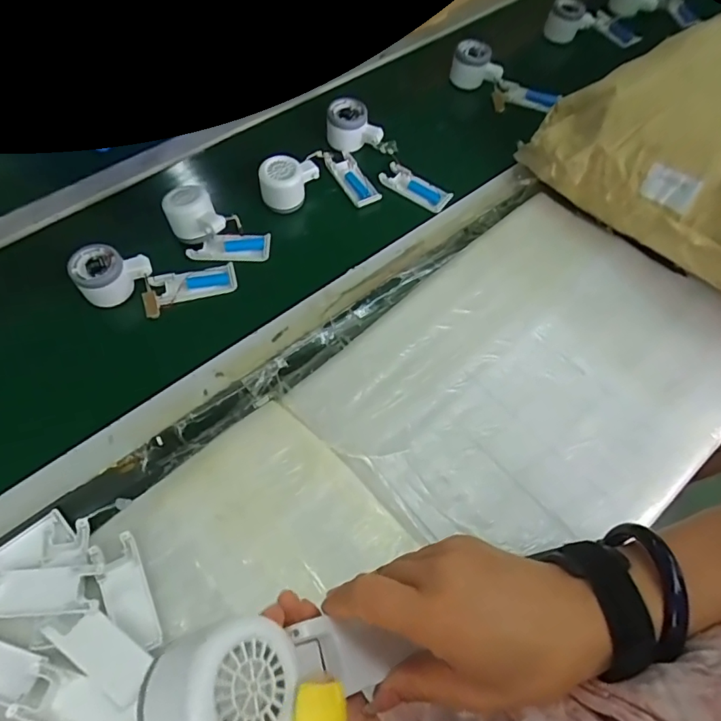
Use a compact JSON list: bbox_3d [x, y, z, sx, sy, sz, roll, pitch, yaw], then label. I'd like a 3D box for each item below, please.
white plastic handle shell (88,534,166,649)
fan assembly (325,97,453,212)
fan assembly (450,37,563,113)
[{"bbox_3d":[-0.215,0.213,0.452,0.038,0.012,0.101,-22,67,-15],"label":"white plastic handle shell"},{"bbox_3d":[0.040,-0.295,0.708,0.214,0.059,0.054,41,67,15],"label":"fan assembly"},{"bbox_3d":[0.234,-0.450,0.793,0.177,0.067,0.075,40,67,15],"label":"fan assembly"}]

